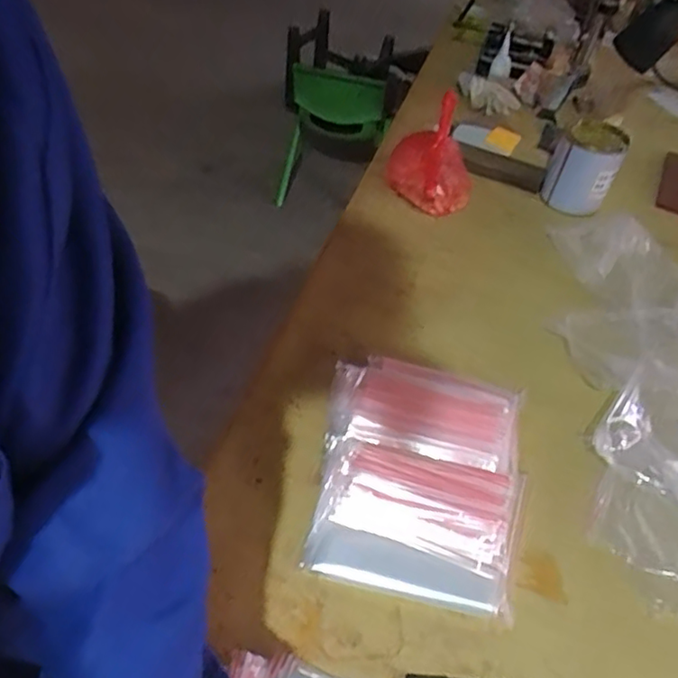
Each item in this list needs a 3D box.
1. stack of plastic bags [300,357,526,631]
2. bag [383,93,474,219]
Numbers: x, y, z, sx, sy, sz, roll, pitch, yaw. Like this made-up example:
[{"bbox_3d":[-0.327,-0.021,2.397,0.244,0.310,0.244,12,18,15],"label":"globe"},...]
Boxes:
[{"bbox_3d":[0.088,0.134,0.671,0.216,0.053,0.268,13,48,5],"label":"stack of plastic bags"},{"bbox_3d":[0.155,-0.303,1.040,0.138,0.106,0.188,9,48,2],"label":"bag"}]

